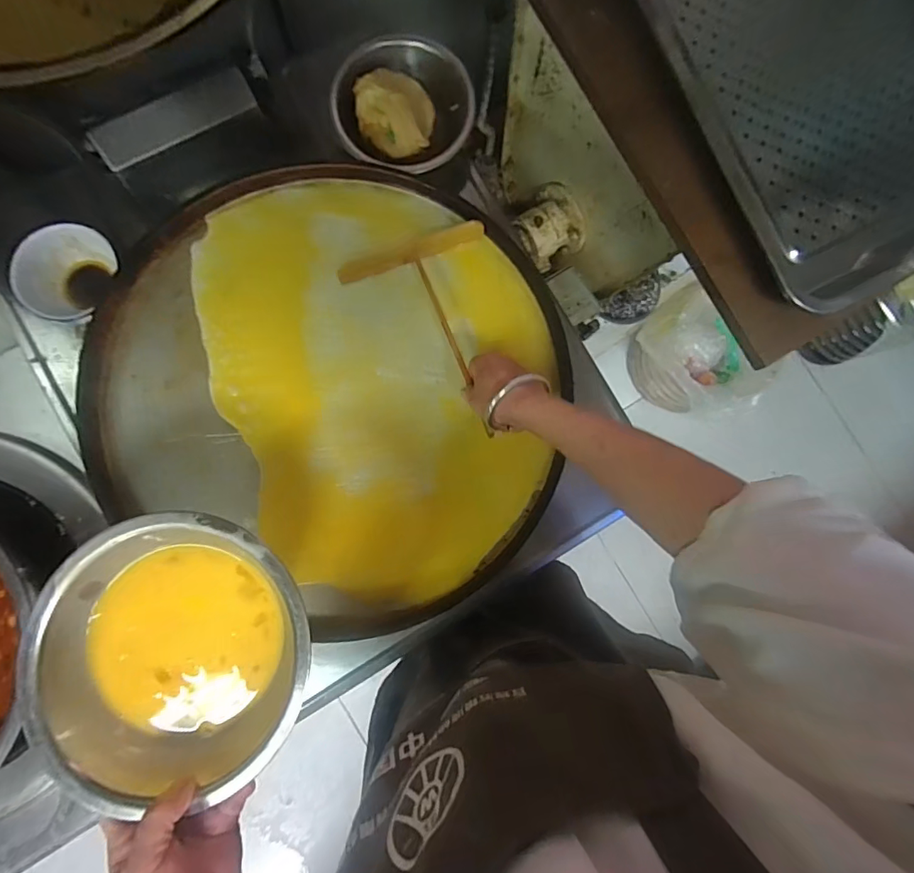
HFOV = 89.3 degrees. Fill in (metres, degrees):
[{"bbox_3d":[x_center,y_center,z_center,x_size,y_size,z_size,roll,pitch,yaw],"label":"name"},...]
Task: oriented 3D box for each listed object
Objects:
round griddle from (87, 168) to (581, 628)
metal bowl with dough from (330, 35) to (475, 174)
[{"bbox_3d":[-0.128,-0.070,0.534,0.521,0.049,0.471,30,83,1],"label":"round griddle"},{"bbox_3d":[-0.068,-0.400,0.573,0.168,0.059,0.151,2,83,-3],"label":"metal bowl with dough"}]

